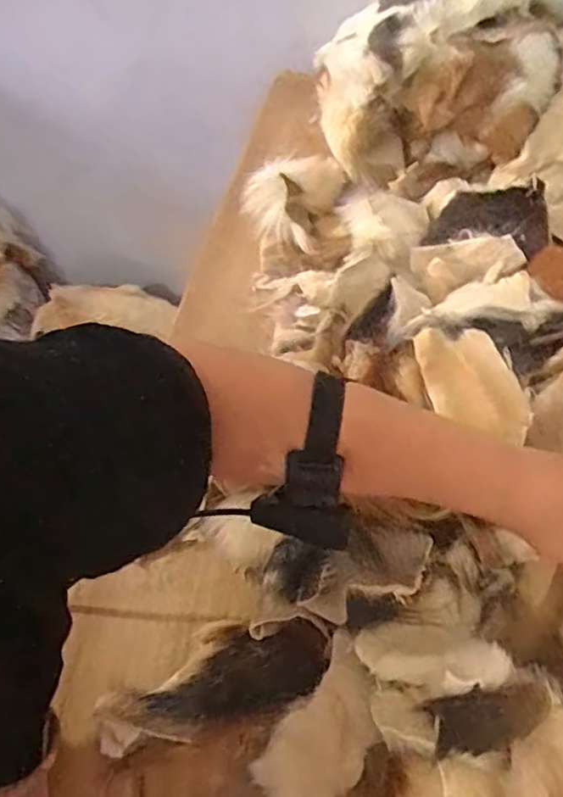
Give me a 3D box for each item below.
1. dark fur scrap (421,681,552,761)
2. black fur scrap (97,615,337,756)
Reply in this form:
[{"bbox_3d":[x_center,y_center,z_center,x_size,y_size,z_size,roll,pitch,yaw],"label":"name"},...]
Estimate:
[{"bbox_3d":[0.130,0.194,0.376,0.079,0.021,0.032,-5,54,-19],"label":"dark fur scrap"},{"bbox_3d":[-0.049,0.204,0.449,0.165,0.022,0.068,-12,55,-8],"label":"black fur scrap"}]

